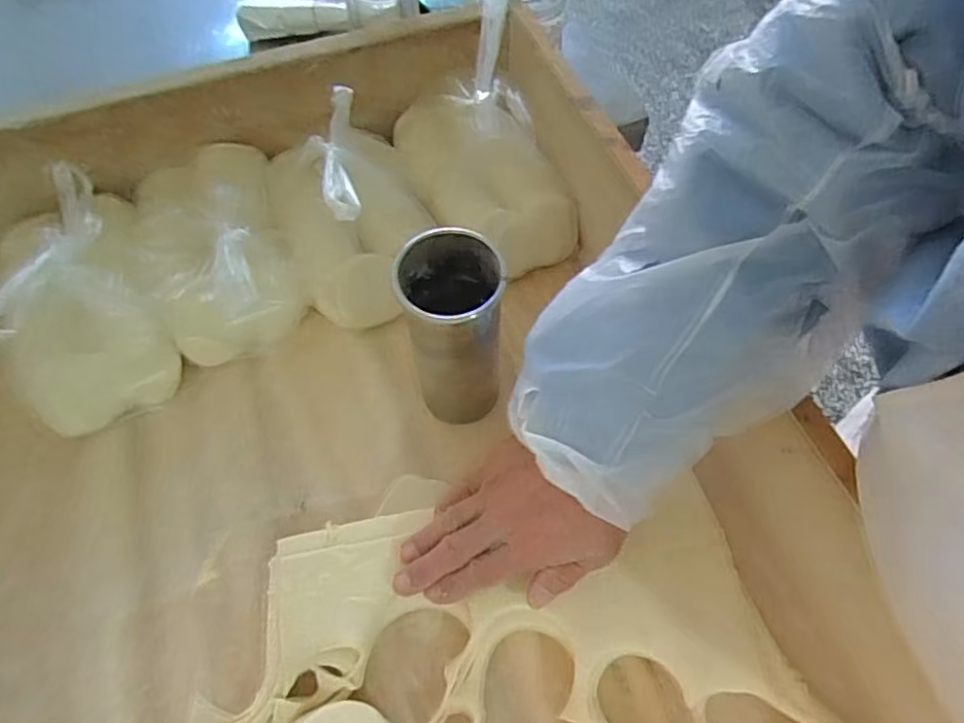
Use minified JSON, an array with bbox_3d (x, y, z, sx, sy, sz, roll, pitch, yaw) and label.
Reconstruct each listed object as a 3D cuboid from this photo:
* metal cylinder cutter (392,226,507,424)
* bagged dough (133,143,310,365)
[{"bbox_3d":[-0.020,-0.014,0.431,0.066,0.157,0.071,0,59,1],"label":"metal cylinder cutter"},{"bbox_3d":[-0.220,-0.094,0.529,0.113,0.081,0.188,-18,61,-10],"label":"bagged dough"}]

